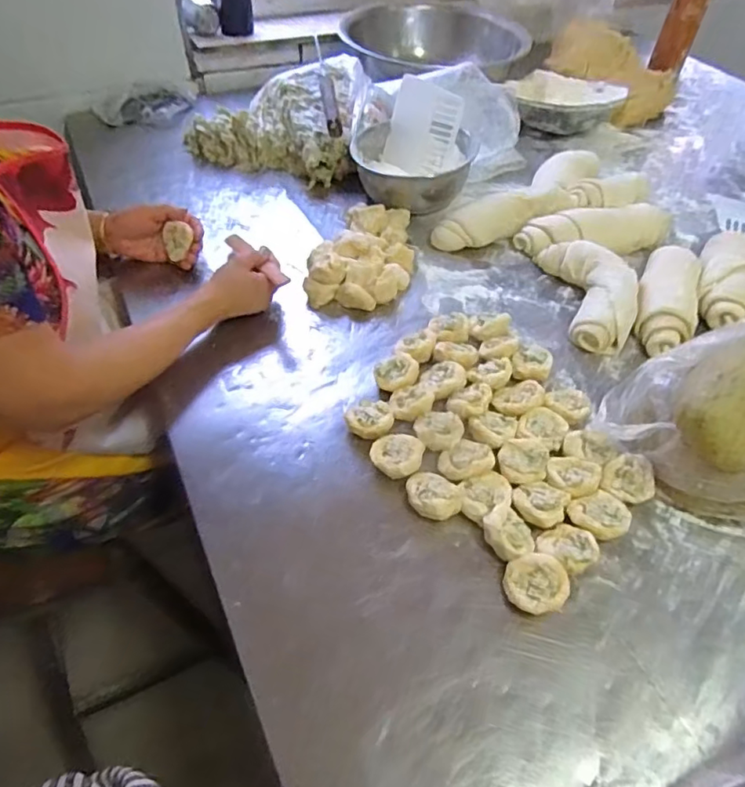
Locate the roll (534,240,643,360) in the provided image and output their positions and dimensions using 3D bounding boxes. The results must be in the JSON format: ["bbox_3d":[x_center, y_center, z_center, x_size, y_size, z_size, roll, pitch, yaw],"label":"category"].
[{"bbox_3d":[0.287,-0.134,0.717,0.095,0.047,0.180,-2,49,-4],"label":"roll"}]

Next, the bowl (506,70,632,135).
[{"bbox_3d":[0.359,-0.541,1.052,0.206,0.069,0.177,6,49,3],"label":"bowl"}]

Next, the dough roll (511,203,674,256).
[{"bbox_3d":[0.321,-0.236,0.803,0.225,0.060,0.058,-13,51,-13],"label":"dough roll"}]

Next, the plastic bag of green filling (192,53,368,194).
[{"bbox_3d":[-0.146,-0.486,0.961,0.291,0.120,0.228,16,50,12],"label":"plastic bag of green filling"}]

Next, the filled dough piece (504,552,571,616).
[{"bbox_3d":[0.141,0.166,0.481,0.052,0.028,0.048,1,49,-1],"label":"filled dough piece"}]

